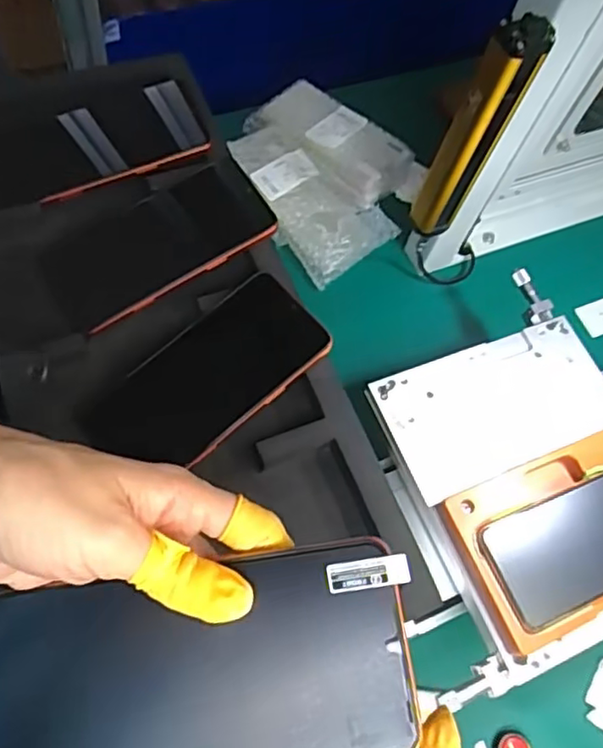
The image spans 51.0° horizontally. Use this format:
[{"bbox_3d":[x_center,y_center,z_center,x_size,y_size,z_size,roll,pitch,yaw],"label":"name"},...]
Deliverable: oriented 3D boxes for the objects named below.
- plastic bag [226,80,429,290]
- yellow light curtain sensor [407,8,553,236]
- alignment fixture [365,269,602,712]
[{"bbox_3d":[0.014,-0.223,0.714,0.215,0.055,0.188,38,69,13],"label":"plastic bag"},{"bbox_3d":[0.130,-0.180,0.484,0.041,0.200,0.034,-32,76,-18],"label":"yellow light curtain sensor"},{"bbox_3d":[0.175,0.075,0.490,0.209,0.029,0.248,-21,69,-12],"label":"alignment fixture"}]

